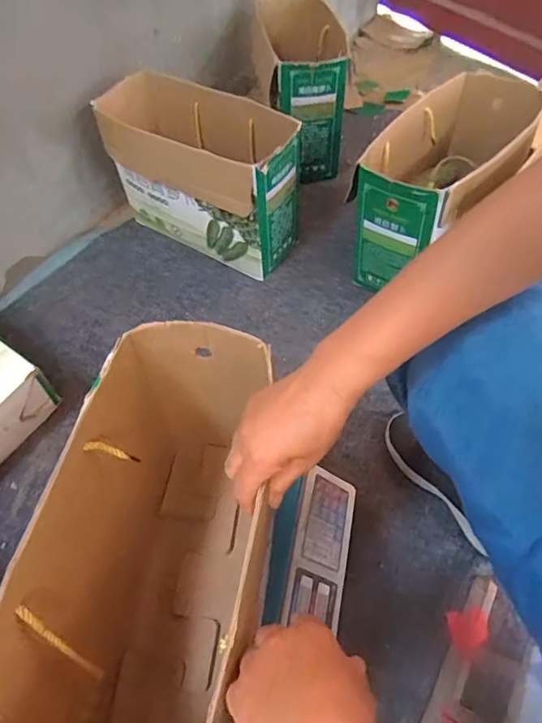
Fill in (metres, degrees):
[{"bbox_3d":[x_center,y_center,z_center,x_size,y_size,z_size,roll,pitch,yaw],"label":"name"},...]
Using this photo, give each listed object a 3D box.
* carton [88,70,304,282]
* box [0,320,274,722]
[{"bbox_3d":[-0.126,-0.359,0.950,0.360,0.260,0.184,30,63,20],"label":"carton"},{"bbox_3d":[-0.107,0.197,0.475,0.174,0.257,0.393,2,57,3],"label":"box"}]

